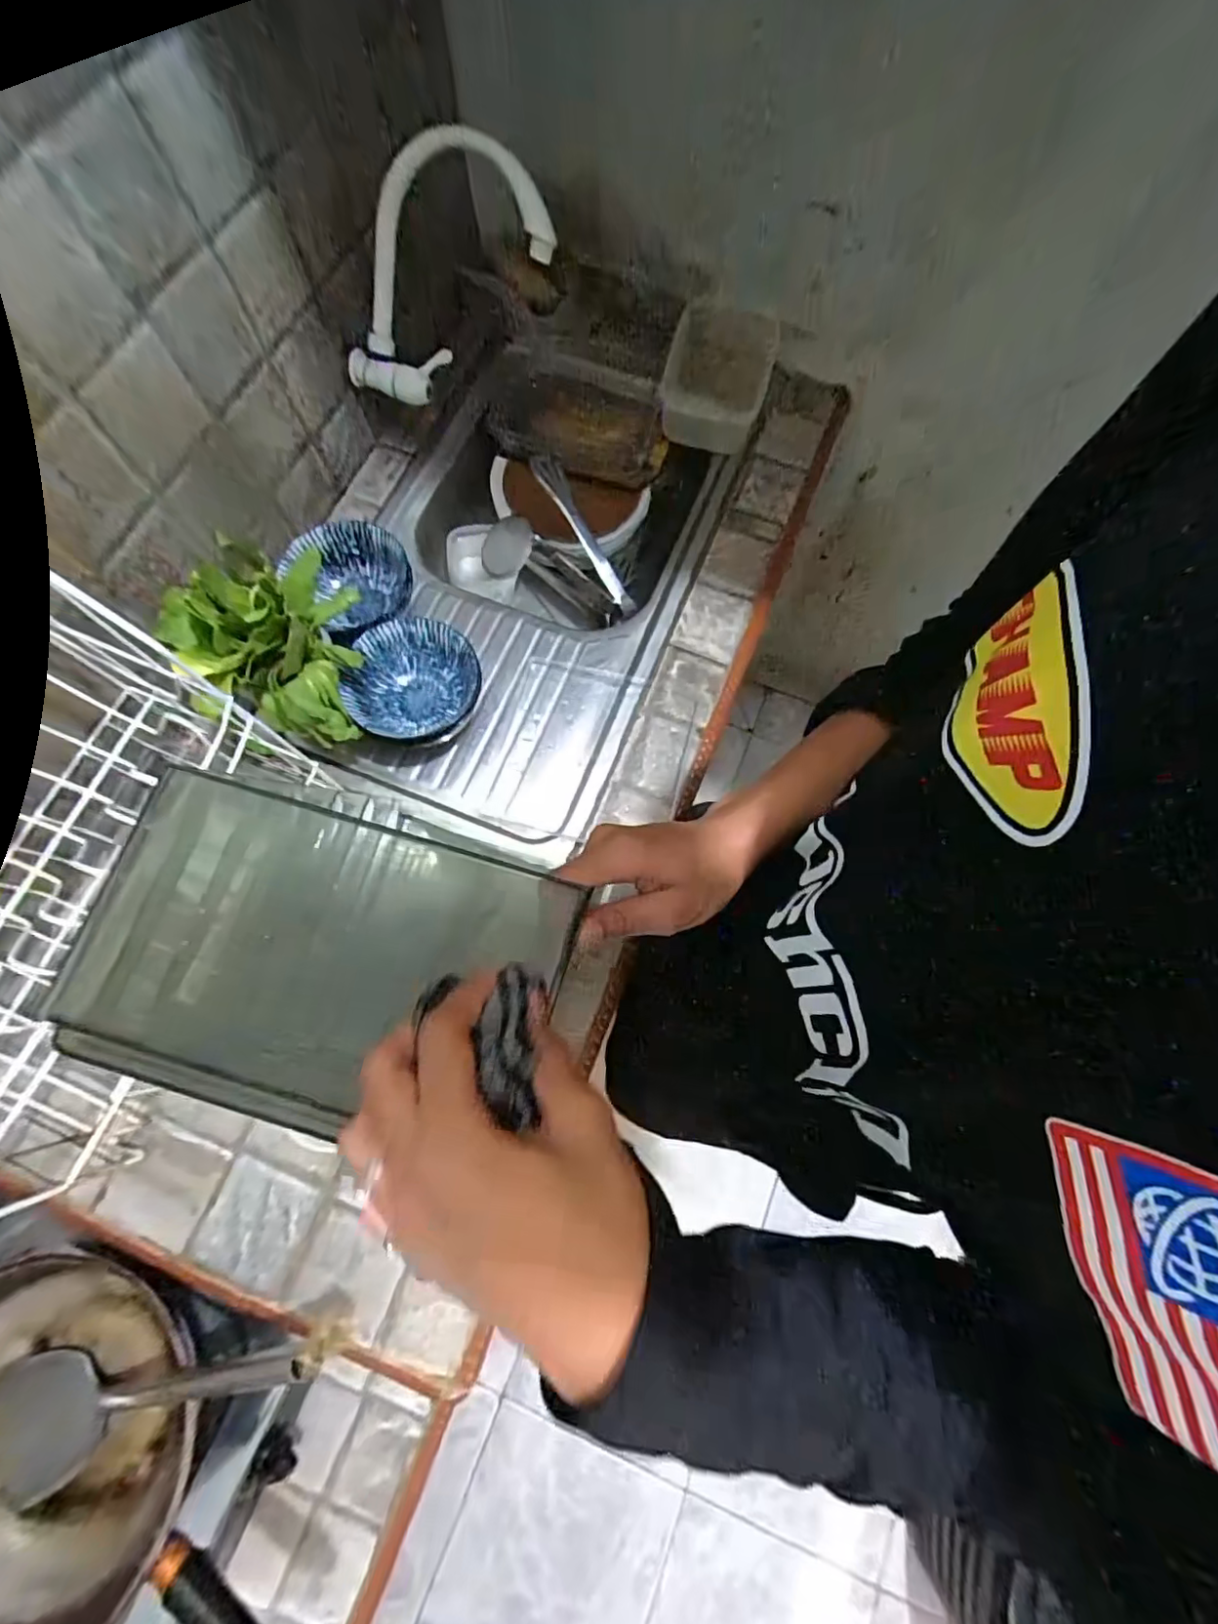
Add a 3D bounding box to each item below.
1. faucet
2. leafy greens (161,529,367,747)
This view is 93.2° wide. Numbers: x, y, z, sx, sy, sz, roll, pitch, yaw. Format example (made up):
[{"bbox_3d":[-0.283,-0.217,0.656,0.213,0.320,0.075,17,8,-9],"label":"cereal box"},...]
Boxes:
[{"bbox_3d":[-0.214,-0.633,0.690,0.308,0.136,0.165,-25,73,30],"label":"faucet"},{"bbox_3d":[-0.347,-0.167,0.577,0.154,0.127,0.160,-8,74,-4],"label":"leafy greens"}]

